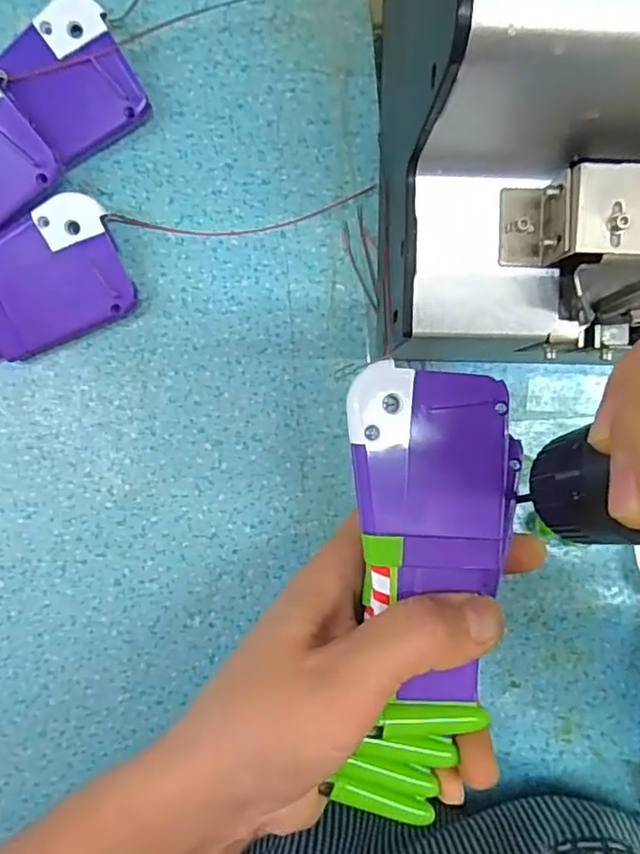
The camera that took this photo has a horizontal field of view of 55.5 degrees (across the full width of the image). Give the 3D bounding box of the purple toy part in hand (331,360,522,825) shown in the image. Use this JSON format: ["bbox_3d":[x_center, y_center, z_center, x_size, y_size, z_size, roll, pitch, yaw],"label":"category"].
[{"bbox_3d":[0.036,0.059,0.200,0.053,0.017,0.153,1,94,-2],"label":"purple toy part in hand"}]

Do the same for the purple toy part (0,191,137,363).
[{"bbox_3d":[-0.140,-0.053,0.260,0.117,0.010,0.052,-24,107,1],"label":"purple toy part"}]

